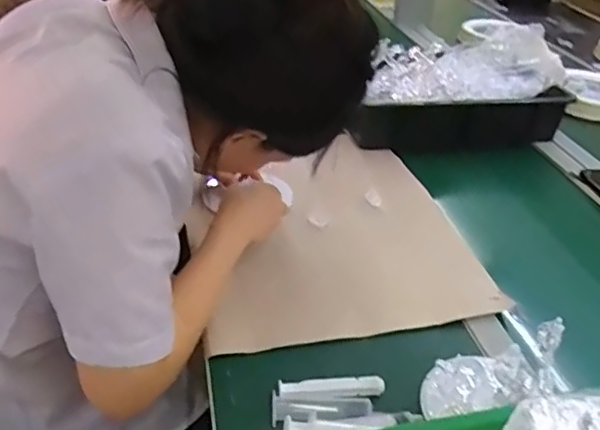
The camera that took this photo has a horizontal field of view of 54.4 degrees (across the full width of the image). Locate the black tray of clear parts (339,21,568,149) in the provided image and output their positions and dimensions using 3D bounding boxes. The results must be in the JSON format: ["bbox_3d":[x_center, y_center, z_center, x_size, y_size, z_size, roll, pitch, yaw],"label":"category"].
[{"bbox_3d":[0.287,-0.235,1.095,0.414,0.169,0.206,1,34,-4],"label":"black tray of clear parts"}]

